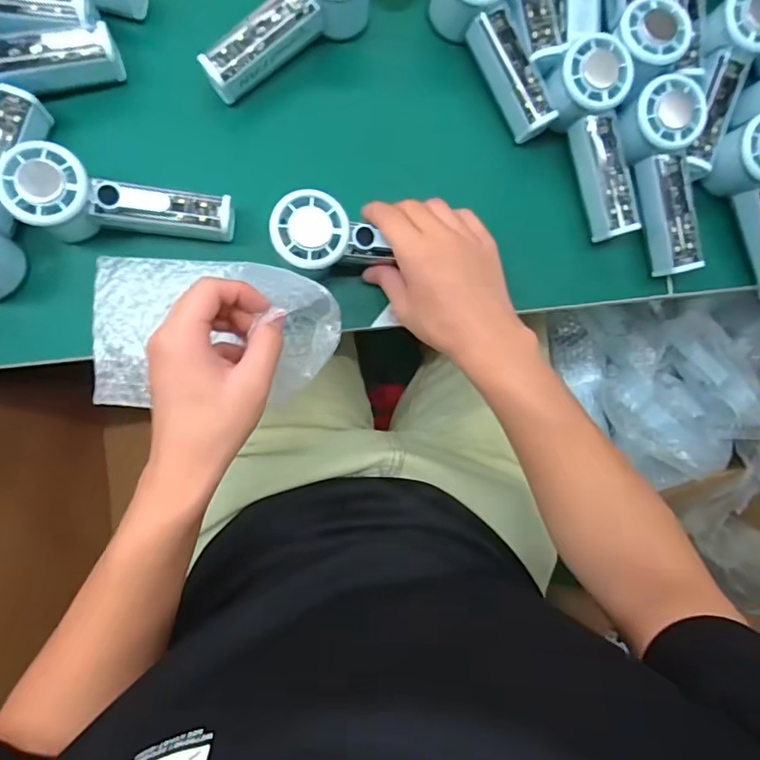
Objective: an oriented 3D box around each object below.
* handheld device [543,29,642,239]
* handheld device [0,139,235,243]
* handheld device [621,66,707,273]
[{"bbox_3d":[0.182,-0.198,0.426,0.054,0.046,0.150,-18,104,-6],"label":"handheld device"},{"bbox_3d":[-0.195,-0.133,0.392,0.153,0.057,0.054,5,88,-19],"label":"handheld device"},{"bbox_3d":[0.240,-0.167,0.425,0.055,0.033,0.152,-15,103,-6],"label":"handheld device"}]

